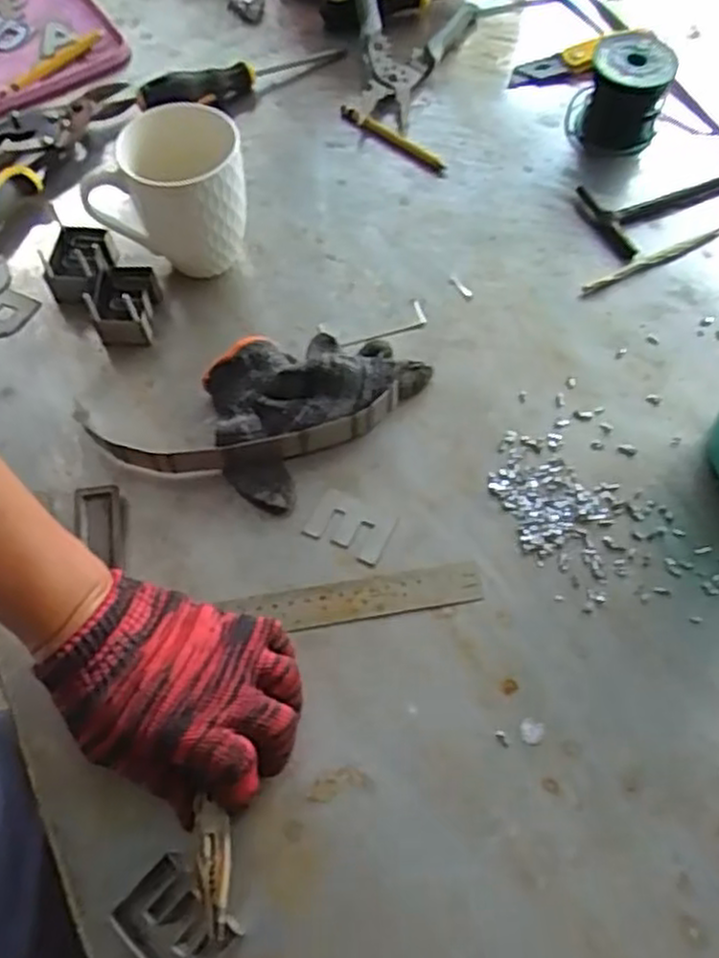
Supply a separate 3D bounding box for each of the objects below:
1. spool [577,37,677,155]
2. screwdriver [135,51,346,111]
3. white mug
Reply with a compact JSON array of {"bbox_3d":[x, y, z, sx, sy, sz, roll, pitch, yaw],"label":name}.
[{"bbox_3d":[0.230,-0.331,0.652,0.063,0.071,0.065,0,62,0],"label":"spool"},{"bbox_3d":[-0.109,-0.371,0.692,0.196,0.029,0.025,-25,65,-12],"label":"screwdriver"},{"bbox_3d":[-0.135,-0.210,0.564,0.108,0.106,0.082,8,62,4],"label":"white mug"}]

